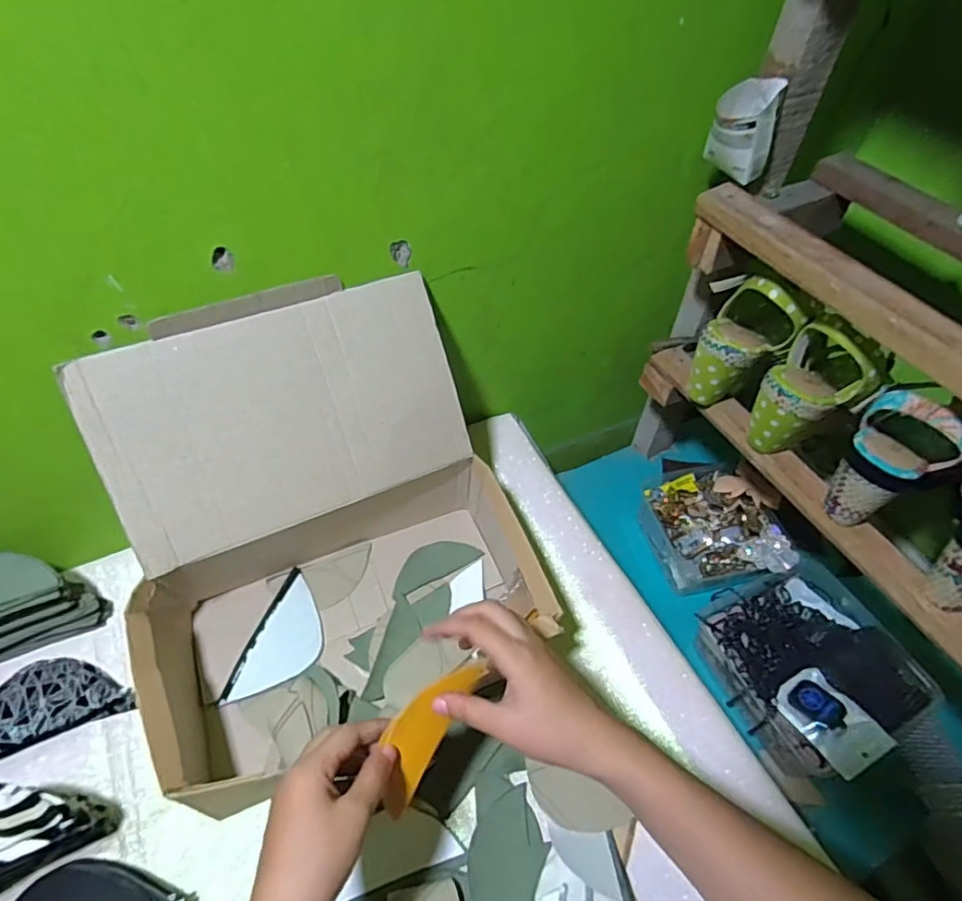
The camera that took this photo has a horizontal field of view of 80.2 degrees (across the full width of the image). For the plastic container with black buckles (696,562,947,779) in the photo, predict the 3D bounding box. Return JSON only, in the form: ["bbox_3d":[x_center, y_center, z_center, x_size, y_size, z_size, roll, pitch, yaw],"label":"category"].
[{"bbox_3d":[0.380,0.241,0.660,0.196,0.065,0.210,-18,54,-17],"label":"plastic container with black buckles"}]

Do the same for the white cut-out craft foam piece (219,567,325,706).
[{"bbox_3d":[-0.189,0.187,0.563,0.065,0.006,0.130,15,51,9],"label":"white cut-out craft foam piece"}]

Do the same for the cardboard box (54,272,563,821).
[{"bbox_3d":[-0.137,0.073,0.508,0.335,0.254,0.316,-21,55,-19],"label":"cardboard box"}]

